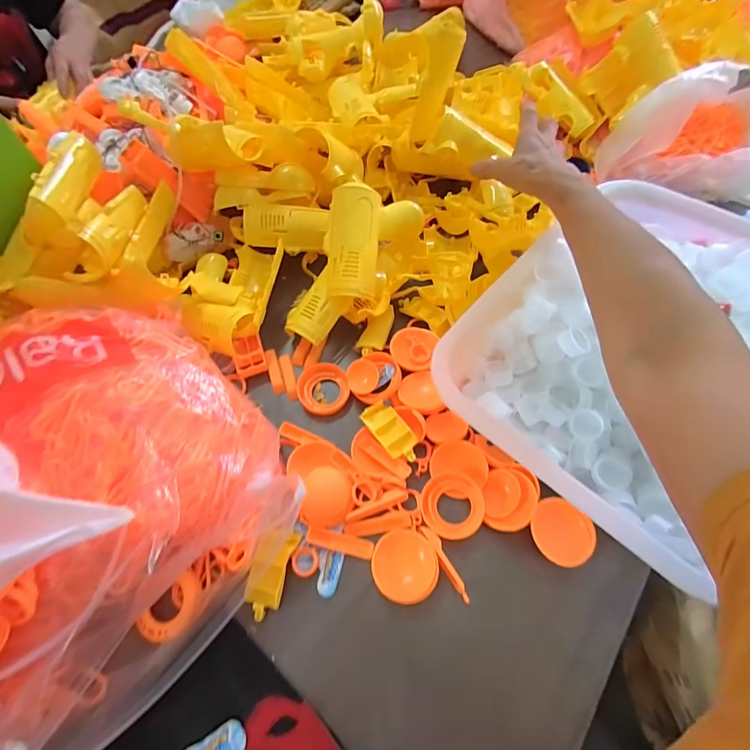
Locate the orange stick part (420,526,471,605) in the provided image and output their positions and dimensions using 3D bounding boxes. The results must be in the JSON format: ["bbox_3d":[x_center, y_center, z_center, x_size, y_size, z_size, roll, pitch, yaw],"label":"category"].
[{"bbox_3d":[0.063,0.166,0.344,0.012,0.008,0.069,-28,64,-11],"label":"orange stick part"}]

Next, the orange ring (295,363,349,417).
[{"bbox_3d":[-0.057,0.015,0.430,0.055,0.012,0.057,-1,62,3],"label":"orange ring"}]

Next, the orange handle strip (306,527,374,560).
[{"bbox_3d":[-0.032,0.156,0.360,0.062,0.005,0.016,11,63,9],"label":"orange handle strip"}]

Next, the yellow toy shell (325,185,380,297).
[{"bbox_3d":[-0.023,-0.147,0.427,0.053,0.025,0.120,3,91,1],"label":"yellow toy shell"}]

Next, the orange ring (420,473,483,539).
[{"bbox_3d":[0.072,0.121,0.362,0.055,0.009,0.057,-1,62,3],"label":"orange ring"}]

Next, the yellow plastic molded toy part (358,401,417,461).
[{"bbox_3d":[0.016,0.058,0.391,0.032,0.018,0.068,-34,65,-14],"label":"yellow plastic molded toy part"}]

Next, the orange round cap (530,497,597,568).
[{"bbox_3d":[0.163,0.138,0.339,0.057,0.016,0.050,28,68,12],"label":"orange round cap"}]

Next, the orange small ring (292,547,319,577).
[{"bbox_3d":[-0.063,0.170,0.353,0.023,0.007,0.024,-1,62,3],"label":"orange small ring"}]

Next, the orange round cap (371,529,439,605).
[{"bbox_3d":[0.026,0.166,0.339,0.055,0.018,0.055,-1,62,3],"label":"orange round cap"}]

